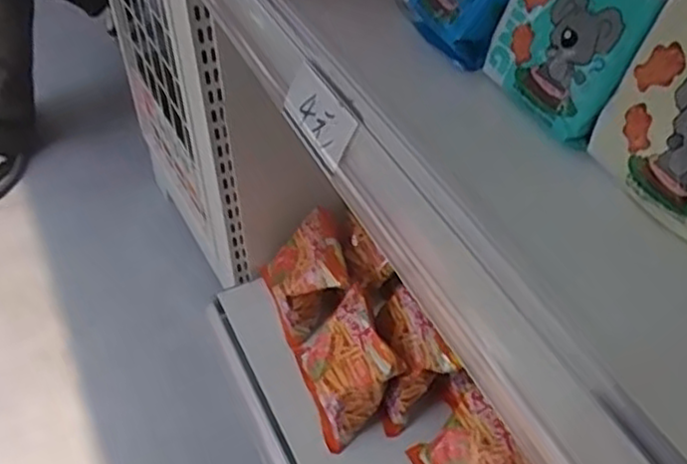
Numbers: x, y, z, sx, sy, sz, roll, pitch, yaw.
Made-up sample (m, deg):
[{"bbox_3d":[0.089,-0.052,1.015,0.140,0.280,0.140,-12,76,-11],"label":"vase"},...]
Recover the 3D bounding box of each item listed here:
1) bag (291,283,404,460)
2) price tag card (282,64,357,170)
[{"bbox_3d":[0.006,0.148,0.828,0.050,0.127,0.133,17,31,-37],"label":"bag"},{"bbox_3d":[-0.016,-0.069,0.441,0.006,0.038,0.064,-4,41,-38],"label":"price tag card"}]

